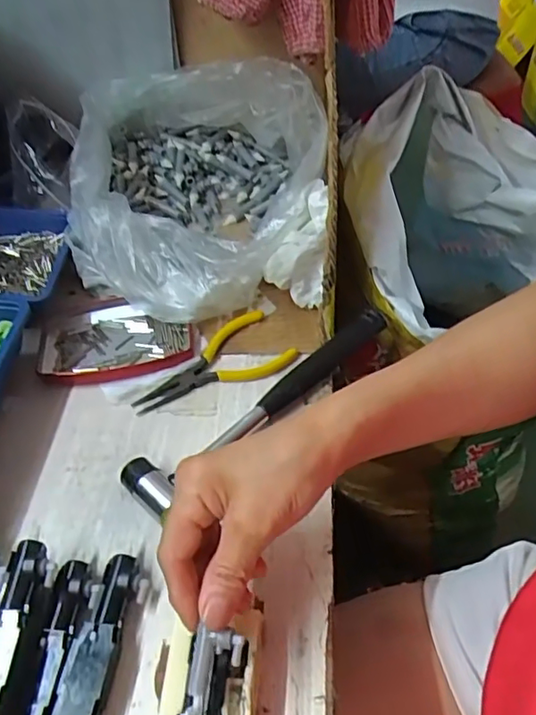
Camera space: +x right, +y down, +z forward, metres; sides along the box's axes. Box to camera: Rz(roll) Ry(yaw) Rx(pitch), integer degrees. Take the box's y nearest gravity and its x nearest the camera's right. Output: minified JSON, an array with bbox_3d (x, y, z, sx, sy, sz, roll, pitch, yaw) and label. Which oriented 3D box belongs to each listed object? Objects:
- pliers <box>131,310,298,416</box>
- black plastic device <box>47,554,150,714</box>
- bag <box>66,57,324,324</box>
[{"bbox_3d":[-0.046,0.004,0.445,0.126,0.013,0.059,-21,48,-14],"label":"pliers"},{"bbox_3d":[-0.091,0.163,0.298,0.027,0.020,0.118,4,47,9],"label":"black plastic device"},{"bbox_3d":[-0.073,-0.159,0.523,0.241,0.126,0.257,5,47,9],"label":"bag"}]

